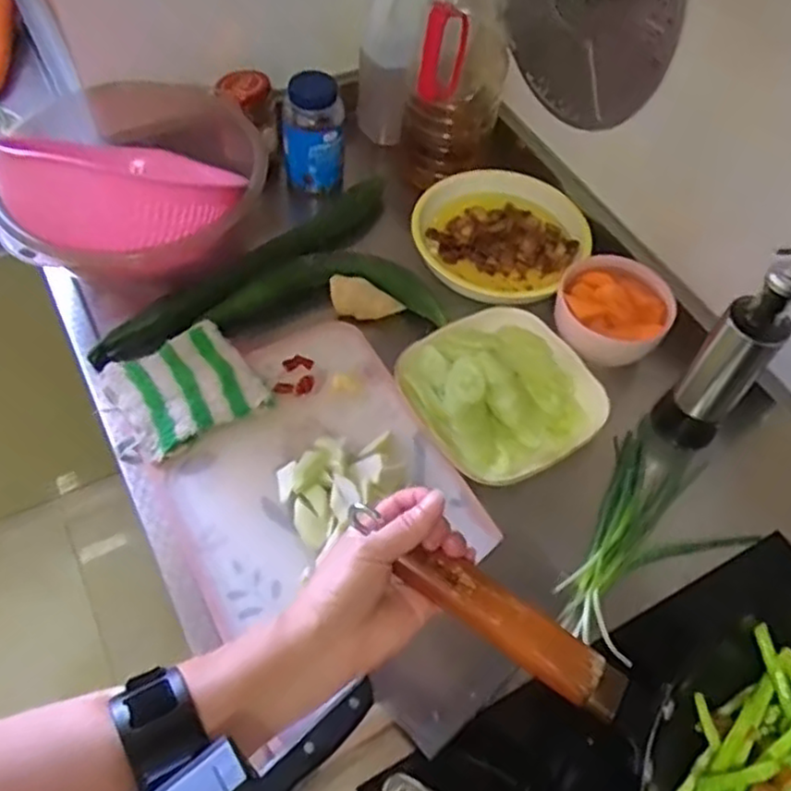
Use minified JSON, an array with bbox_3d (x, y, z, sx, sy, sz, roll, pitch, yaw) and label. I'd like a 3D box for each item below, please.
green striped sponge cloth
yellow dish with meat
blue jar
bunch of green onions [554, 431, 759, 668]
[{"bbox_3d":[-0.203,-0.013,0.682,0.122,0.028,0.124,-29,63,-20],"label":"green striped sponge cloth"},{"bbox_3d":[0.121,-0.186,0.818,0.189,0.036,0.176,1,57,-2],"label":"yellow dish with meat"},{"bbox_3d":[-0.095,-0.303,0.836,0.068,0.136,0.077,-3,57,-5],"label":"blue jar"},{"bbox_3d":[0.232,0.138,0.637,0.130,0.027,0.211,25,59,13],"label":"bunch of green onions"}]

